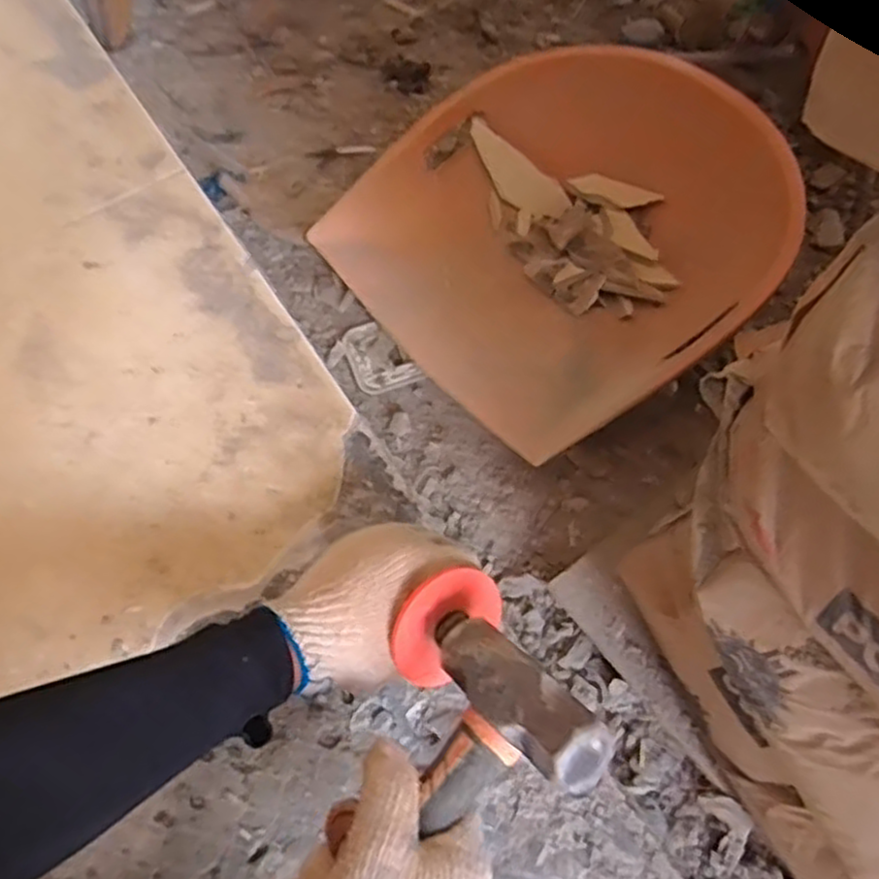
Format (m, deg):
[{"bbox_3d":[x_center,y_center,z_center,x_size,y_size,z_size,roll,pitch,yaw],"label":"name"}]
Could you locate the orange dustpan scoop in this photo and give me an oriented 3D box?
[{"bbox_3d":[0.117,-0.213,0.758,0.389,0.134,0.389,-35,67,-14],"label":"orange dustpan scoop"}]

